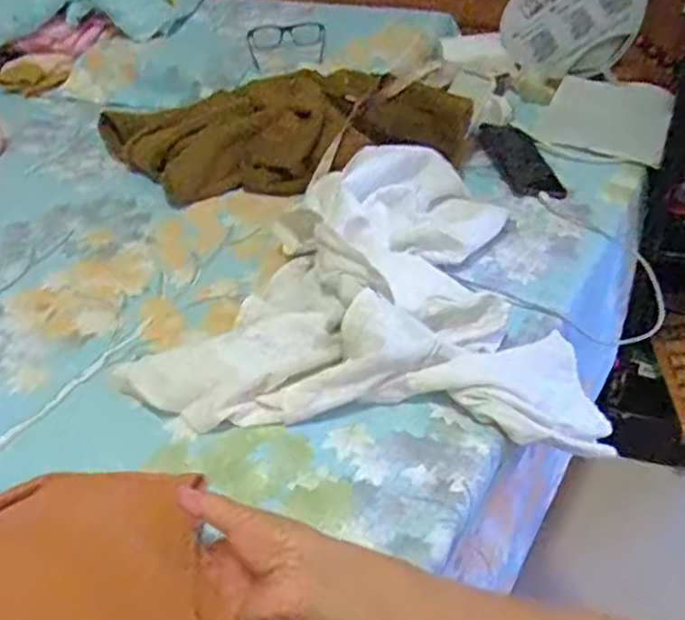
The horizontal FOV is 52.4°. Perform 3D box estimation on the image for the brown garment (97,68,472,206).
[{"bbox_3d":[-0.077,-0.270,1.019,0.472,0.116,0.322,-5,37,-3],"label":"brown garment"}]

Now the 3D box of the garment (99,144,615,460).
[{"bbox_3d":[0.040,-0.040,0.704,0.413,0.114,0.388,4,37,9],"label":"garment"}]

